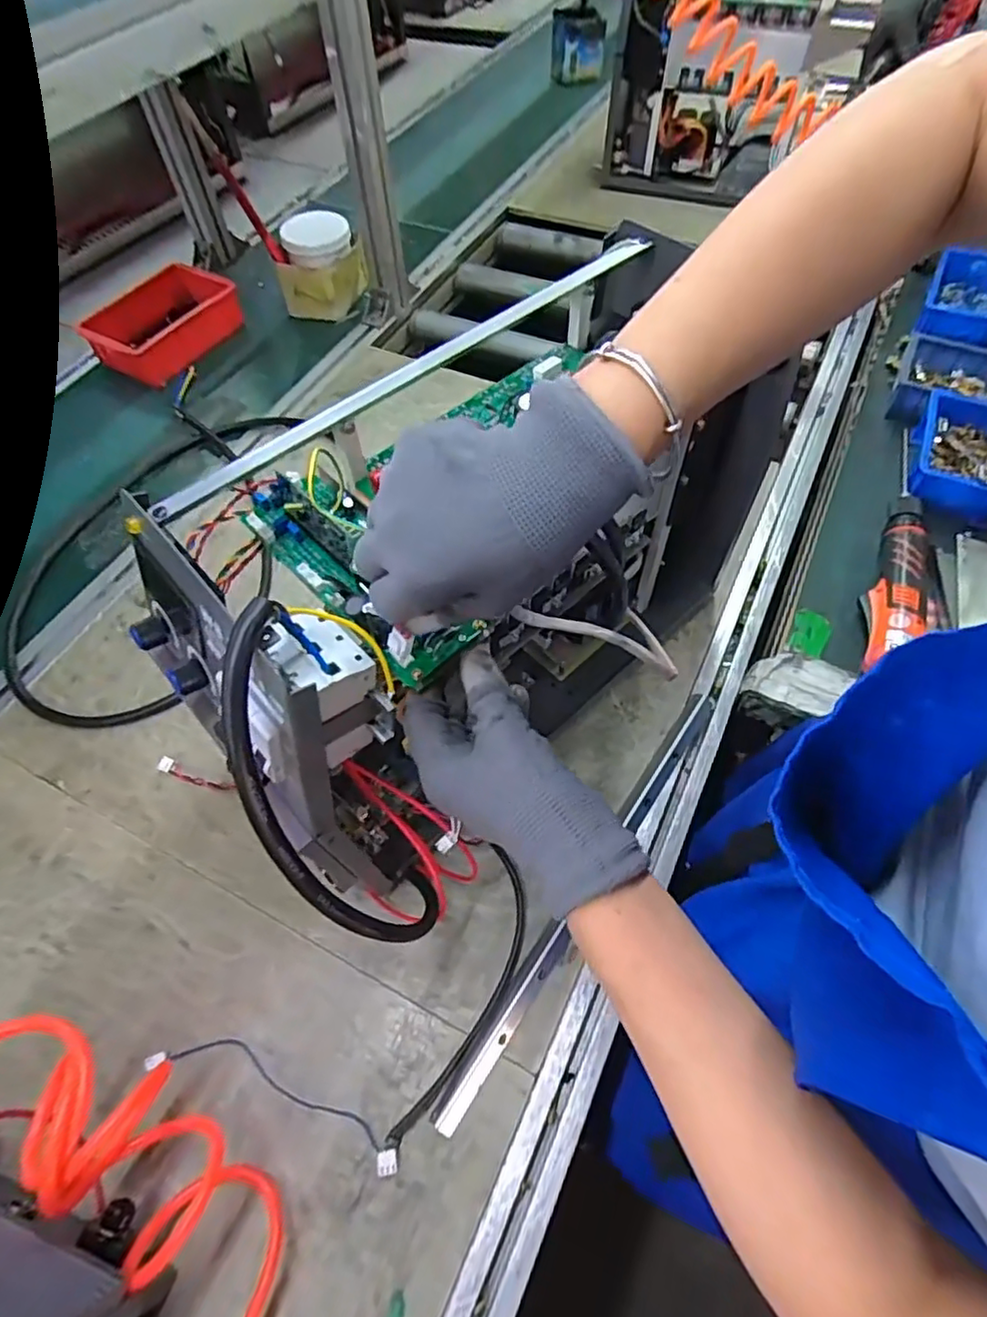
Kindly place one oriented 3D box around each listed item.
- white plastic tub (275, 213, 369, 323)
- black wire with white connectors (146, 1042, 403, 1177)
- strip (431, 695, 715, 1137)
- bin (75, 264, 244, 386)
[{"bbox_3d":[-0.255,-0.585,0.955,0.121,0.116,0.089,1,58,3],"label":"white plastic tub"},{"bbox_3d":[-0.156,0.312,0.457,0.197,0.011,0.035,15,60,11],"label":"black wire with white connectors"},{"bbox_3d":[0.083,0.185,0.530,0.021,0.009,0.409,31,64,20],"label":"strip"},{"bbox_3d":[-0.485,-0.492,0.938,0.166,0.059,0.209,37,66,22],"label":"bin"}]

